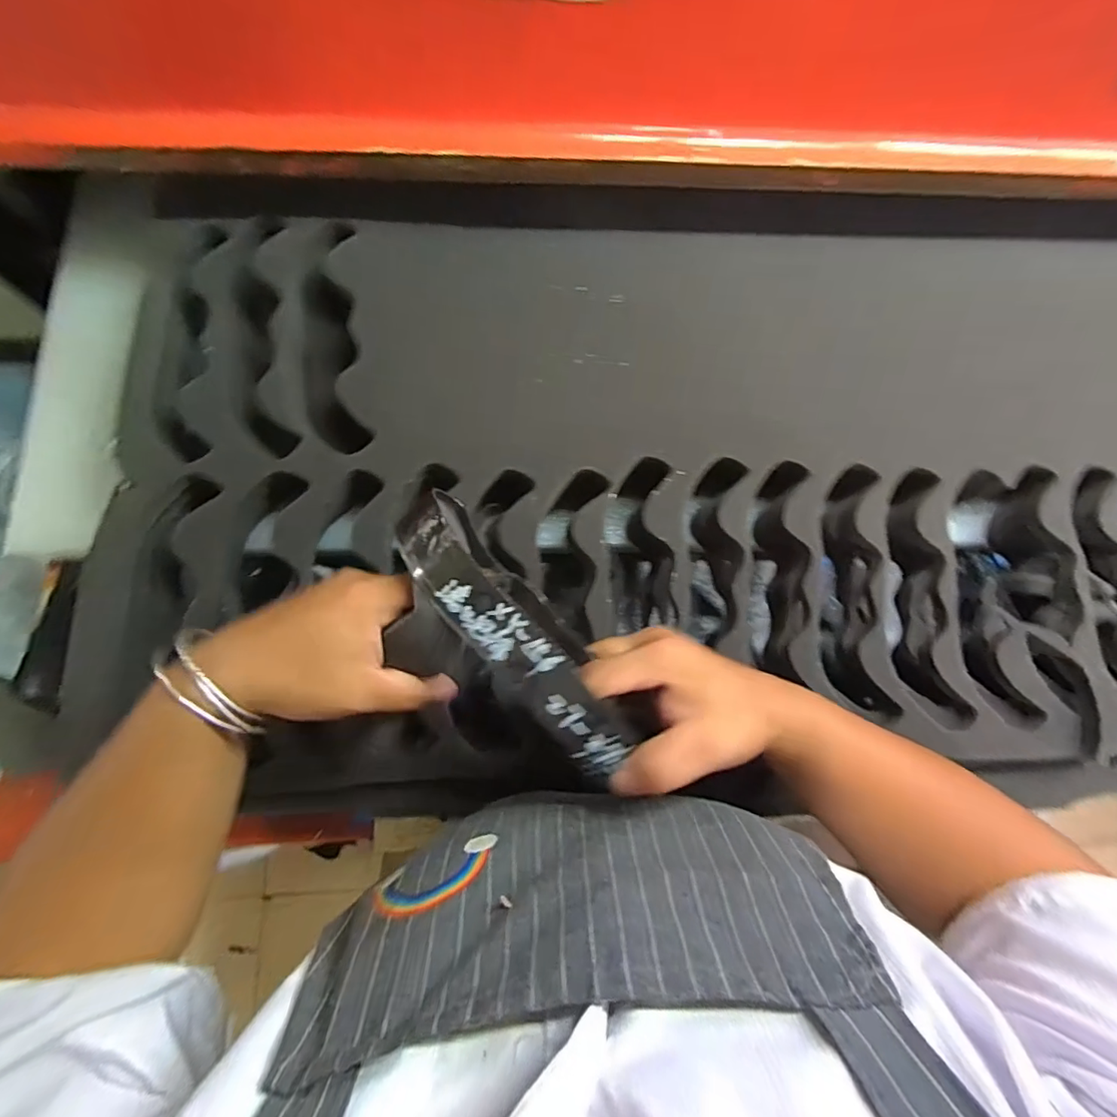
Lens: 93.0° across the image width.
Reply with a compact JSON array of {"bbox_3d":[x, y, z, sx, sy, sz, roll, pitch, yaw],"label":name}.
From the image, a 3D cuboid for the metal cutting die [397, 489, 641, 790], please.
[{"bbox_3d":[-0.022,0.040,0.290,0.047,0.054,0.167,-38,87,-7],"label":"metal cutting die"}]

